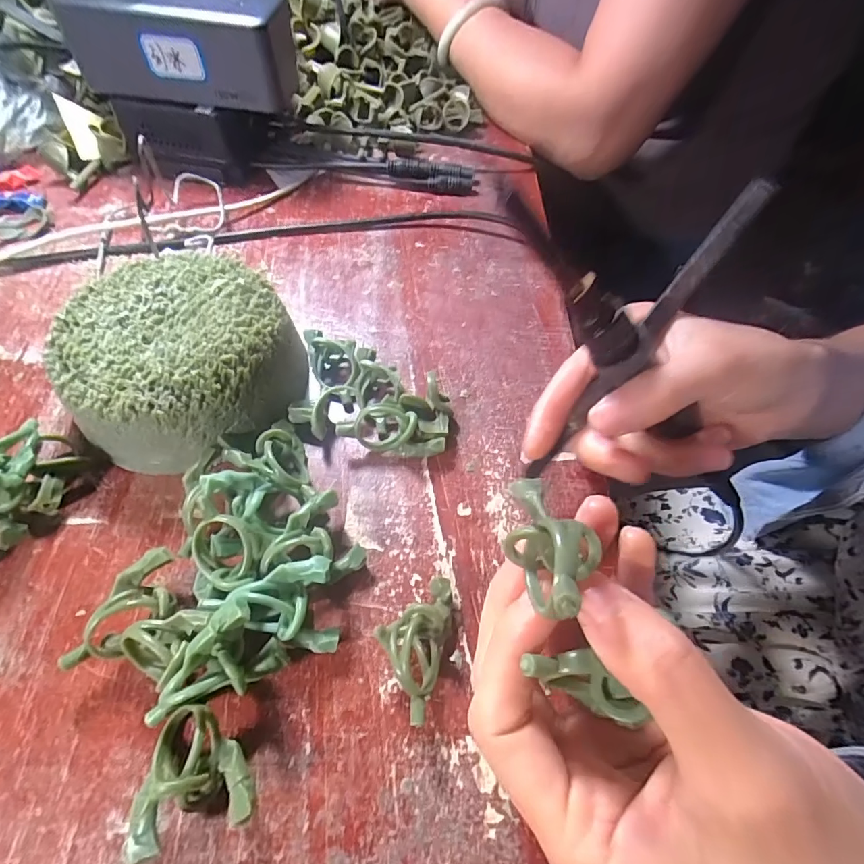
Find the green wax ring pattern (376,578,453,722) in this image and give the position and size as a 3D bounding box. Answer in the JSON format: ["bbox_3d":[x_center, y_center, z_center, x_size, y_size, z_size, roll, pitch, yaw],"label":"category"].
[{"bbox_3d":[-0.008,0.079,0.173,0.024,0.019,0.049,14,58,5],"label":"green wax ring pattern"}]

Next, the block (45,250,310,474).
[{"bbox_3d":[-0.119,-0.034,0.222,0.095,0.047,0.100,2,57,-3],"label":"block"}]

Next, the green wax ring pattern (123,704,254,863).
[{"bbox_3d":[-0.076,0.108,0.147,0.034,0.024,0.036,-13,59,-12],"label":"green wax ring pattern"}]

